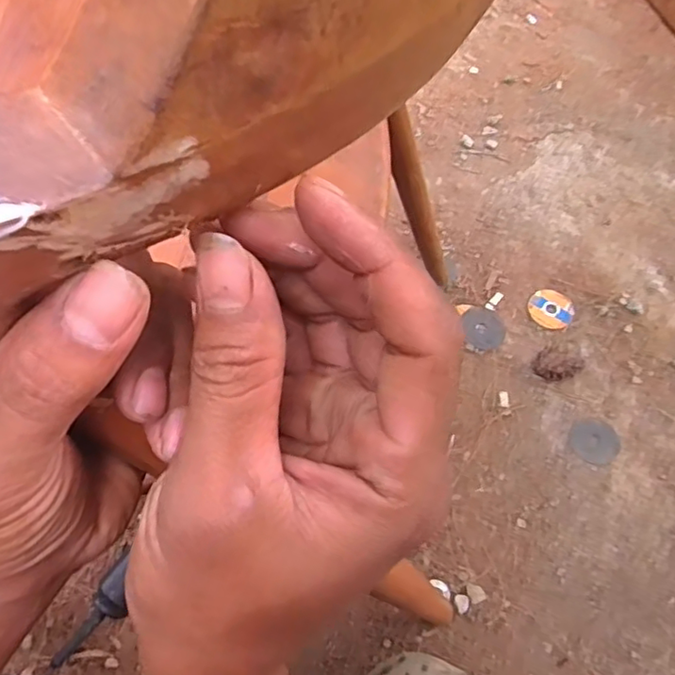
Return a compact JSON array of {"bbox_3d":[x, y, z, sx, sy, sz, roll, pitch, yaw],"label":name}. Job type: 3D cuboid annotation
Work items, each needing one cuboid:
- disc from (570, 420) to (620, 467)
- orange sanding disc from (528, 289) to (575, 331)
[{"bbox_3d":[0.324,0.131,0.757,0.059,0.011,0.054,-1,58,2],"label":"disc"},{"bbox_3d":[0.306,-0.042,0.857,0.062,0.007,0.060,-1,57,2],"label":"orange sanding disc"}]

